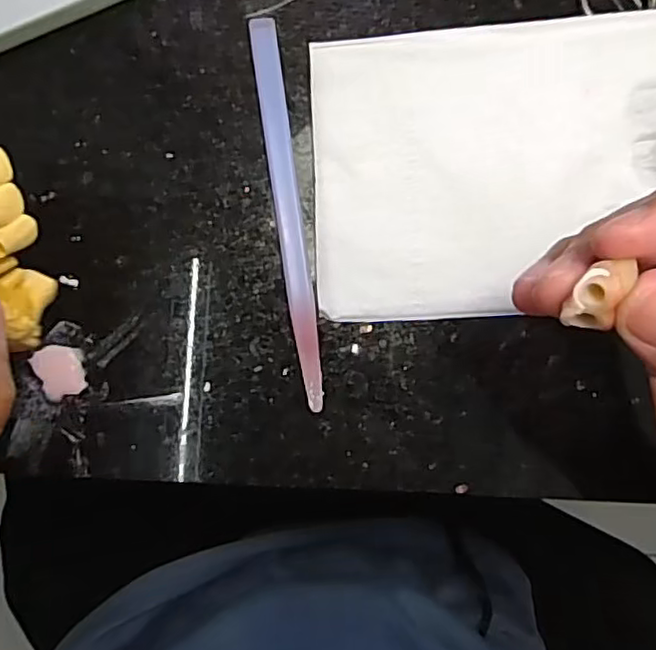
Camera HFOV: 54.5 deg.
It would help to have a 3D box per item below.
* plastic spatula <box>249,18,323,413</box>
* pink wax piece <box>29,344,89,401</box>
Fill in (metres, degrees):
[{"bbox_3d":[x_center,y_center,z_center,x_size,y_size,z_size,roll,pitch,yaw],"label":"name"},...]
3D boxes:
[{"bbox_3d":[-0.014,-0.039,0.227,0.009,0.006,0.137,-9,92,-4],"label":"plastic spatula"},{"bbox_3d":[-0.095,0.016,0.226,0.016,0.004,0.019,-20,92,-4],"label":"pink wax piece"}]

